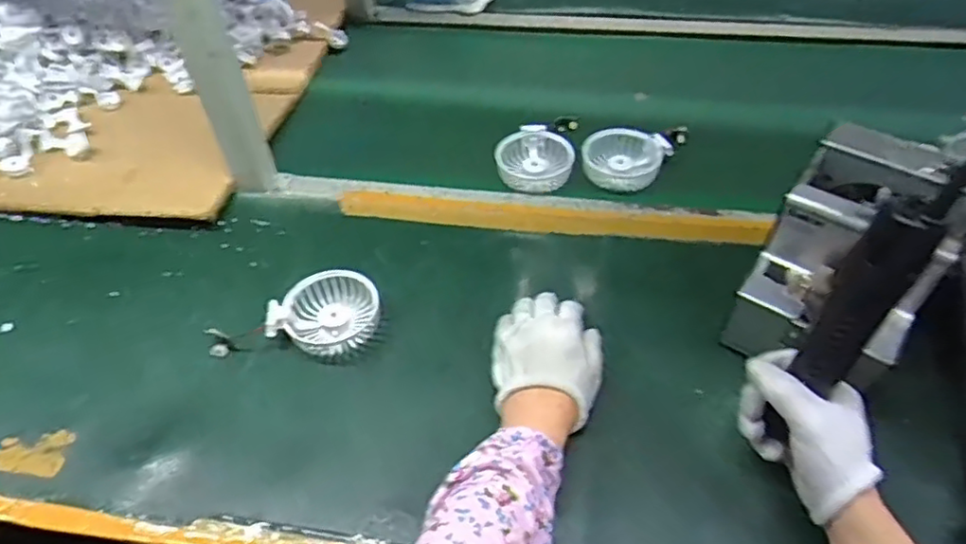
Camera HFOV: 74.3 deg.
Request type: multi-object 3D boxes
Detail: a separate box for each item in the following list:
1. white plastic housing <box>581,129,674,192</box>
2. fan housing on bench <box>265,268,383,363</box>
[{"bbox_3d":[0.168,-0.140,0.756,0.098,0.042,0.091,21,55,17],"label":"white plastic housing"},{"bbox_3d":[-0.149,0.041,0.626,0.096,0.034,0.087,16,54,14],"label":"fan housing on bench"}]

